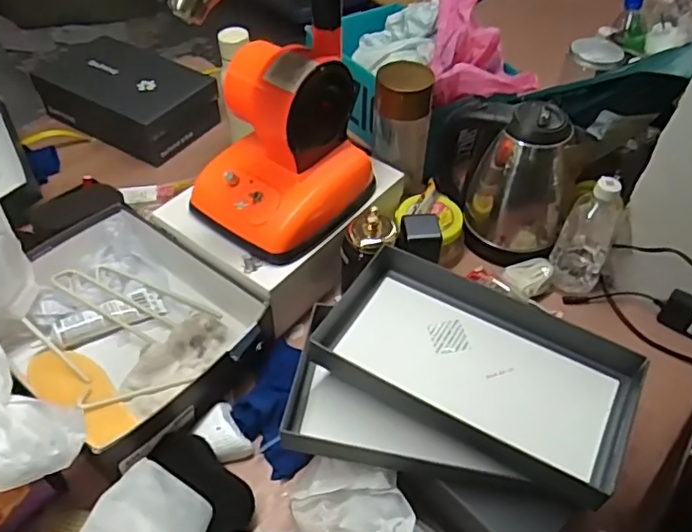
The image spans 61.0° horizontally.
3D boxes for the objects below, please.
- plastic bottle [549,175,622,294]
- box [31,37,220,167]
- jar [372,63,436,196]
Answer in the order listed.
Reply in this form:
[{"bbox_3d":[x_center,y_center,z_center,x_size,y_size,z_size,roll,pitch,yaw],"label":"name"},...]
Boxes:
[{"bbox_3d":[0.343,-0.041,0.821,0.072,0.182,0.060,8,49,6],"label":"plastic bottle"},{"bbox_3d":[-0.404,-0.317,1.112,0.324,0.091,0.181,26,53,20],"label":"box"},{"bbox_3d":[0.083,-0.205,0.892,0.080,0.188,0.067,-4,49,-5],"label":"jar"}]

